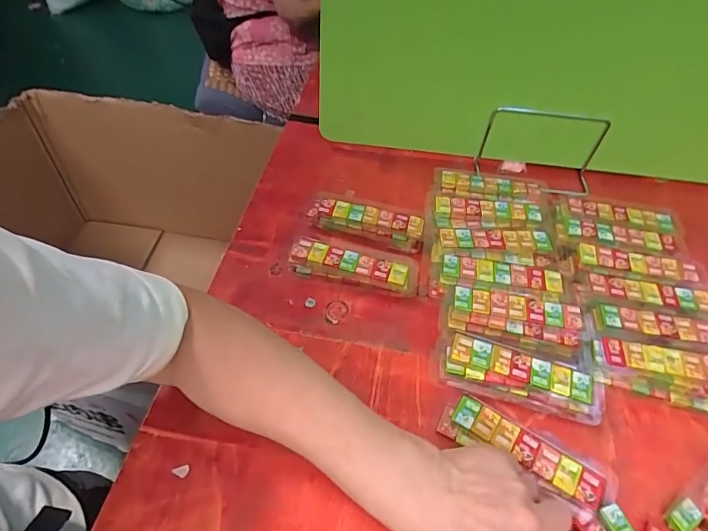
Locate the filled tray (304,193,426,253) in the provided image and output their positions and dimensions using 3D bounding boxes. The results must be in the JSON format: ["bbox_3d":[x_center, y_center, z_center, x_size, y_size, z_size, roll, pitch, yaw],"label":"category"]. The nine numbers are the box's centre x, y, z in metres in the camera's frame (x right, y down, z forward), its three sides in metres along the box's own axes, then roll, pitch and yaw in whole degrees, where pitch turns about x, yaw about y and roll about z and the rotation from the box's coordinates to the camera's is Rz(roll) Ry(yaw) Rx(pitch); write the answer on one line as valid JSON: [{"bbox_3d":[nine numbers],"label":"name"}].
[{"bbox_3d":[0.012,-0.052,0.512,0.138,0.028,0.049,15,50,8],"label":"filled tray"}]

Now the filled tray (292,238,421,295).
[{"bbox_3d":[0.001,0.000,0.470,0.132,0.029,0.045,12,50,5],"label":"filled tray"}]

